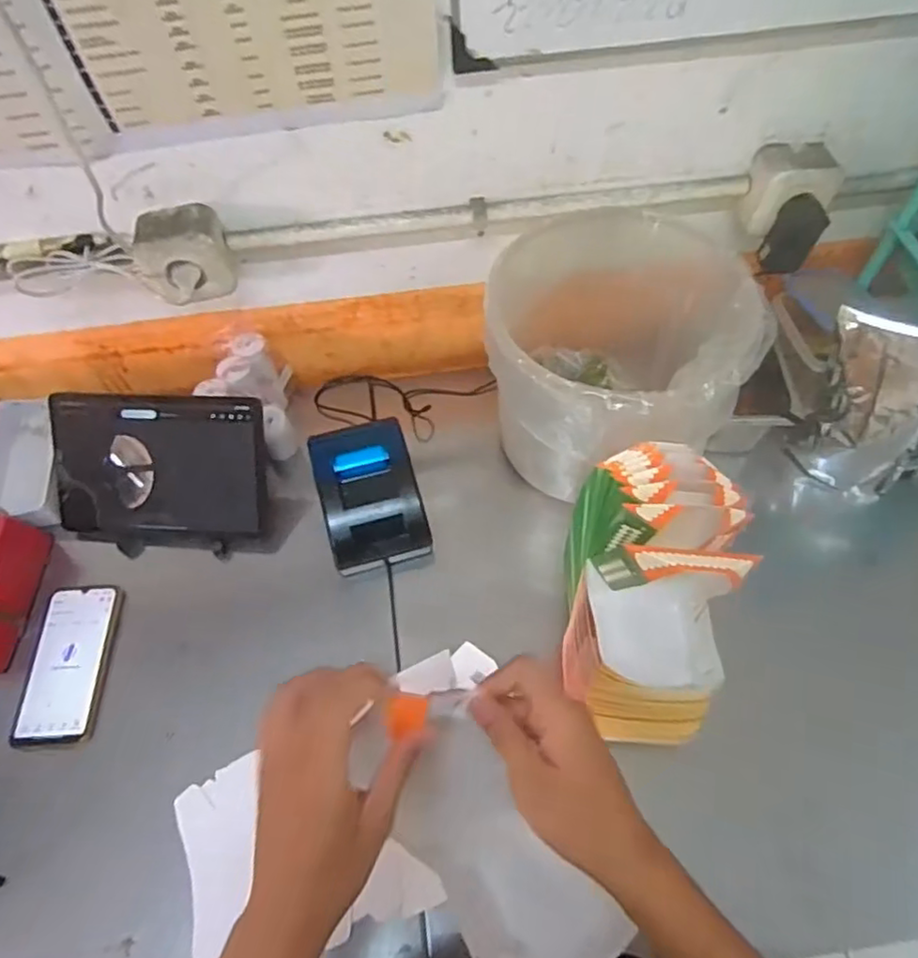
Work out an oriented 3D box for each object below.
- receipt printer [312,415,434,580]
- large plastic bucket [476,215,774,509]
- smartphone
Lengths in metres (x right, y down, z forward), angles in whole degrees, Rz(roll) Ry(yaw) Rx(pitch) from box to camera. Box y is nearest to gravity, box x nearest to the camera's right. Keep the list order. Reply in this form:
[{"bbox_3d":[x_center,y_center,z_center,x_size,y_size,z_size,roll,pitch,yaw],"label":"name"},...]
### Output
[{"bbox_3d":[-0.101,0.022,0.740,0.114,0.090,0.144,-15,61,-7],"label":"receipt printer"},{"bbox_3d":[0.163,-0.118,0.696,0.249,0.215,0.251,-1,60,1],"label":"large plastic bucket"},{"bbox_3d":[-0.426,0.199,0.696,0.085,0.017,0.168,-2,60,0],"label":"smartphone"}]

